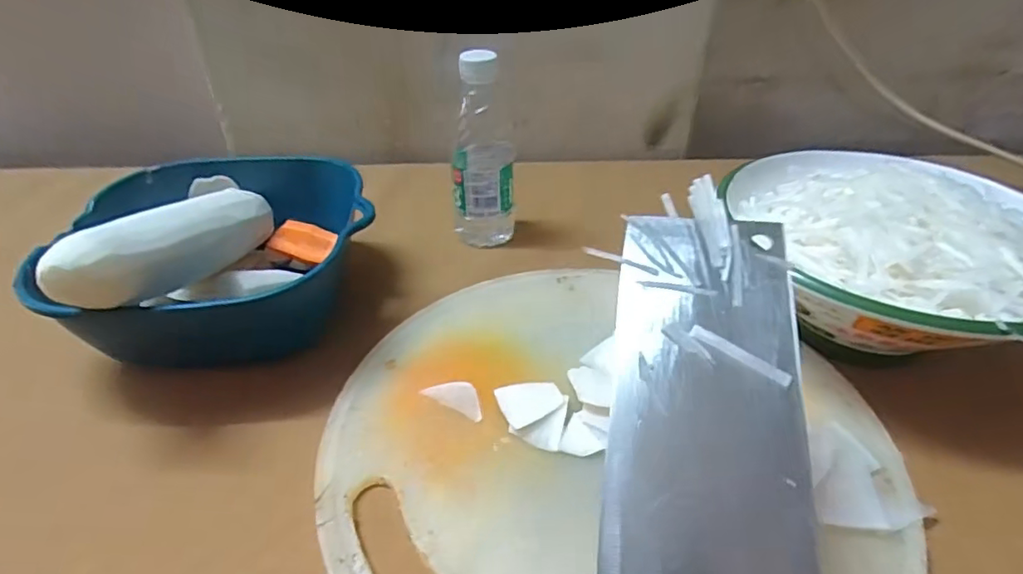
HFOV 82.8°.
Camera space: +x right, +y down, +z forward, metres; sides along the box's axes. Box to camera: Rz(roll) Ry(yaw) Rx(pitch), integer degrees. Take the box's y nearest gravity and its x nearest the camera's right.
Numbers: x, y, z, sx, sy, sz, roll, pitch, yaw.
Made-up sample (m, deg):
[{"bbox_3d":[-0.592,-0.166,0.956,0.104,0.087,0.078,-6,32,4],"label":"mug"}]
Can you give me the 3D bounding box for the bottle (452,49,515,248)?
[{"bbox_3d":[-0.026,-0.121,0.526,0.058,0.167,0.054,-2,38,-2],"label":"bottle"}]

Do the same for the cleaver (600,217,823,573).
[{"bbox_3d":[0.081,0.091,0.227,0.084,0.017,0.283,2,60,3],"label":"cleaver"}]

